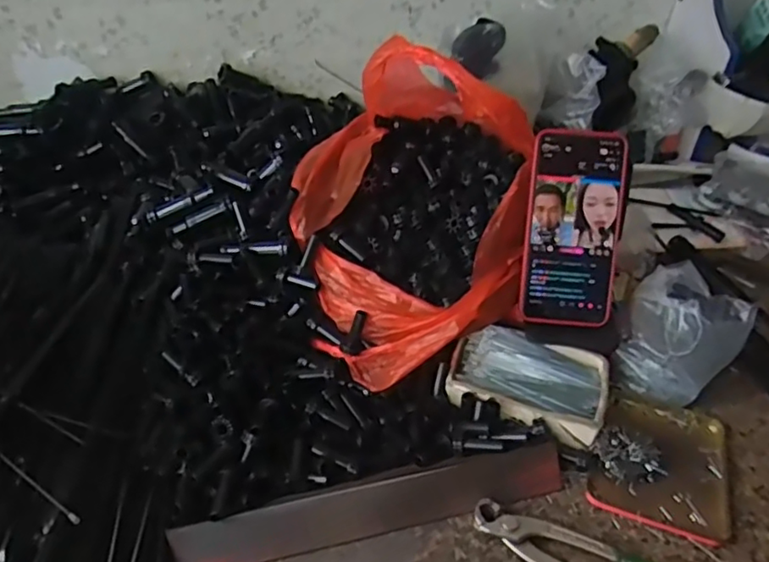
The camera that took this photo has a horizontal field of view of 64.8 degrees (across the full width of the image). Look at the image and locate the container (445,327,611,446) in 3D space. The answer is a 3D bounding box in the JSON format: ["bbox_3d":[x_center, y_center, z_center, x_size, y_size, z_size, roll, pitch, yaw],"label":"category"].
[{"bbox_3d":[0.123,0.084,0.517,0.124,0.026,0.087,15,41,14],"label":"container"}]

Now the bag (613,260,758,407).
[{"bbox_3d":[0.267,0.045,0.544,0.099,0.078,0.114,25,44,24],"label":"bag"}]

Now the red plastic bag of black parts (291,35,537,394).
[{"bbox_3d":[0.022,-0.070,0.541,0.203,0.202,0.262,-1,40,-5],"label":"red plastic bag of black parts"}]

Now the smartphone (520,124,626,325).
[{"bbox_3d":[0.162,-0.044,0.515,0.079,0.163,0.012,5,6,2],"label":"smartphone"}]

